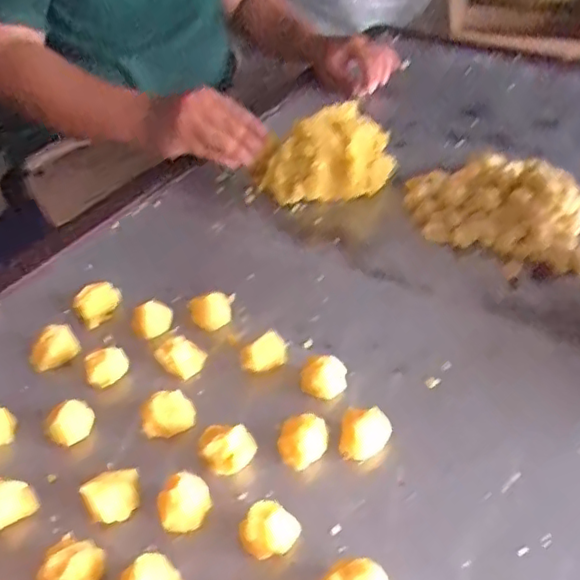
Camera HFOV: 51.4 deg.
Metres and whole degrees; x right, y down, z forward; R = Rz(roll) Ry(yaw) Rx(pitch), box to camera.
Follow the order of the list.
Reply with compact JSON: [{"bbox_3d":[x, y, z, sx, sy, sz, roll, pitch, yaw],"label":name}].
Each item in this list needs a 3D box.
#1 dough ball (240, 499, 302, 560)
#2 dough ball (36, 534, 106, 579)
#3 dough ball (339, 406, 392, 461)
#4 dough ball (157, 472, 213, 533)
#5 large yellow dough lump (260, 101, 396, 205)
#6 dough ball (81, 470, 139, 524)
[{"bbox_3d":[-0.012,0.148,0.370,0.034,0.023,0.028,5,39,8],"label":"dough ball"},{"bbox_3d":[-0.129,0.165,0.358,0.030,0.024,0.032,-1,39,1],"label":"dough ball"},{"bbox_3d":[0.054,0.101,0.425,0.033,0.023,0.029,8,40,12],"label":"dough ball"},{"bbox_3d":[-0.068,0.138,0.389,0.032,0.028,0.028,-11,40,-12],"label":"dough ball"},{"bbox_3d":[0.045,-0.148,0.681,0.099,0.085,0.131,31,49,33],"label":"large yellow dough lump"},{"bbox_3d":[-0.114,0.133,0.391,0.035,0.026,0.027,-22,43,-23],"label":"dough ball"}]

